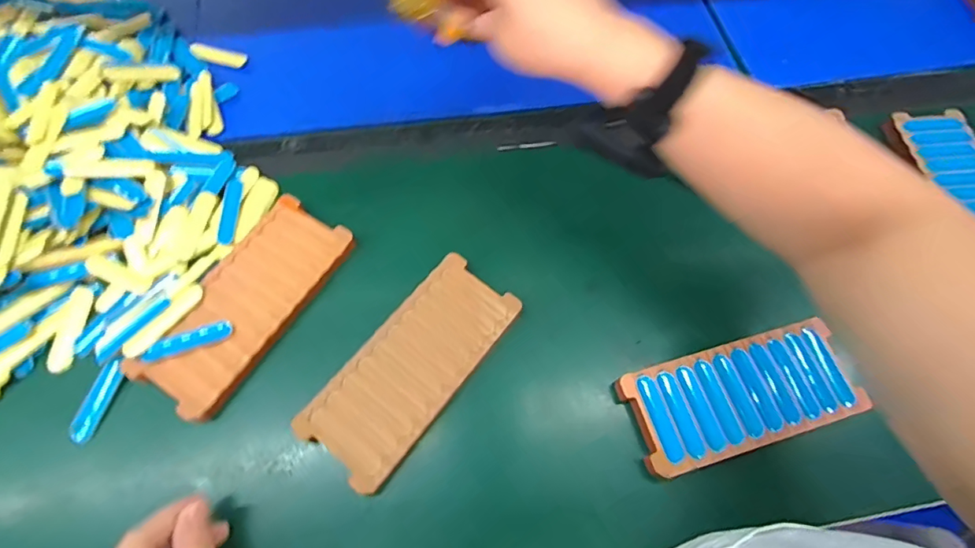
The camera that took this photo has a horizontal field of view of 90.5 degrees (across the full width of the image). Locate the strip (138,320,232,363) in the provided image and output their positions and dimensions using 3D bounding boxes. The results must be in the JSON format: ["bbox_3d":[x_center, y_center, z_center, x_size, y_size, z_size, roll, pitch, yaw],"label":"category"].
[{"bbox_3d":[-0.222,0.049,0.357,0.062,0.004,0.016,-21,68,-12],"label":"strip"}]

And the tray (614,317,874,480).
[{"bbox_3d":[0.188,0.089,0.359,0.167,0.013,0.074,-15,67,-10],"label":"tray"}]

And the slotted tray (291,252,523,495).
[{"bbox_3d":[-0.054,0.064,0.356,0.074,0.010,0.168,36,68,13],"label":"slotted tray"}]

